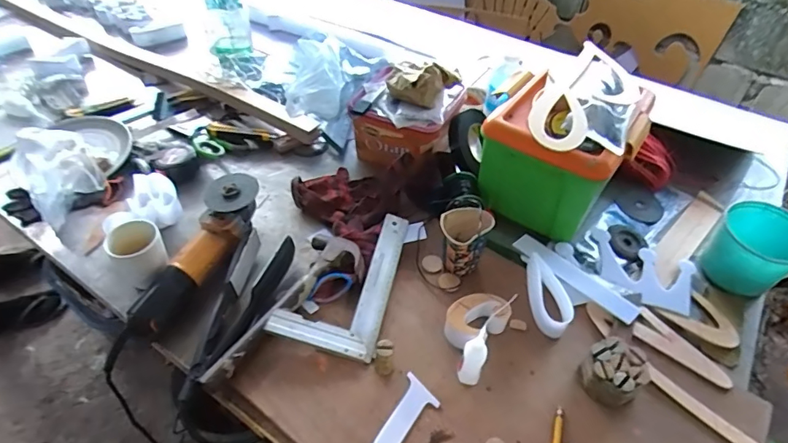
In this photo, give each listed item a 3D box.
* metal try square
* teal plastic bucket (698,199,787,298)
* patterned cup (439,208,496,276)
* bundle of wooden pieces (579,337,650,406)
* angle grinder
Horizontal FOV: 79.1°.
[{"bbox_3d":[-0.071,0.075,0.726,0.145,0.008,0.253,18,50,0],"label":"metal try square"},{"bbox_3d":[0.579,0.047,0.771,0.119,0.102,0.139,37,57,28],"label":"teal plastic bucket"},{"bbox_3d":[0.109,0.032,0.744,0.075,0.087,0.071,1,48,-1],"label":"patterned cup"},{"bbox_3d":[0.287,0.198,0.627,0.069,0.052,0.077,33,55,25],"label":"bundle of wooden pieces"},{"bbox_3d":[-0.292,0.051,0.736,0.087,0.094,0.282,12,49,10],"label":"angle grinder"}]

